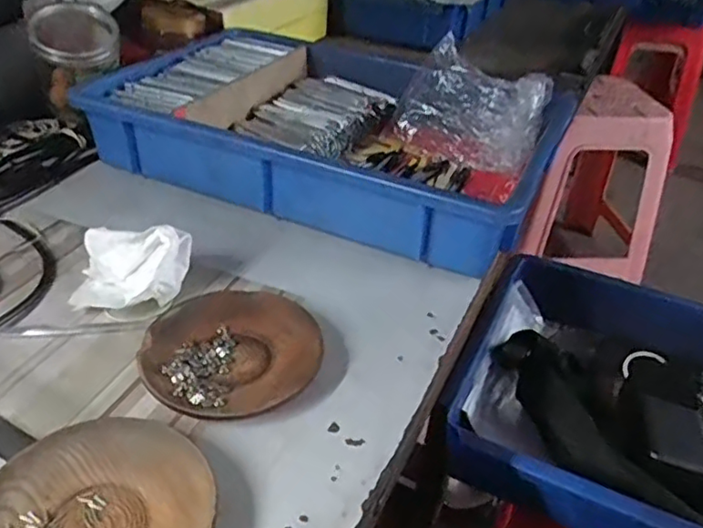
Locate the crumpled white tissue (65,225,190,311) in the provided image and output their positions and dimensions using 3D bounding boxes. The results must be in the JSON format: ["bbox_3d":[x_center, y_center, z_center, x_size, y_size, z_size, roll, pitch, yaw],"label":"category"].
[{"bbox_3d":[-0.165,-0.003,0.461,0.085,0.051,0.071,-1,36,-7],"label":"crumpled white tissue"}]

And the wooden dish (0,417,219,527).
[{"bbox_3d":[-0.129,0.128,0.307,0.113,0.018,0.113,3,35,-2],"label":"wooden dish"}]

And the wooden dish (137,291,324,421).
[{"bbox_3d":[-0.080,0.060,0.412,0.109,0.016,0.113,3,35,-2],"label":"wooden dish"}]

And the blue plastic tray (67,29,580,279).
[{"bbox_3d":[-0.021,-0.147,0.651,0.445,0.085,0.304,19,38,19],"label":"blue plastic tray"}]

